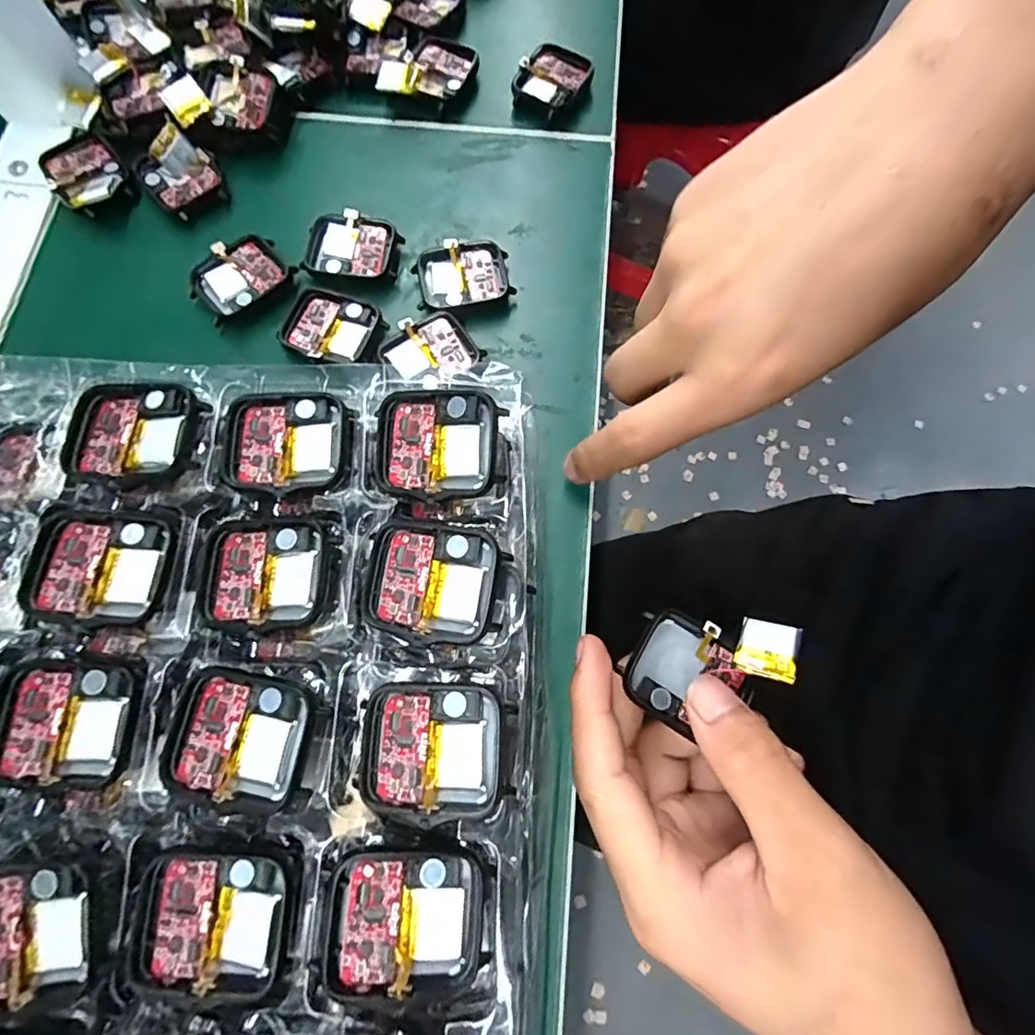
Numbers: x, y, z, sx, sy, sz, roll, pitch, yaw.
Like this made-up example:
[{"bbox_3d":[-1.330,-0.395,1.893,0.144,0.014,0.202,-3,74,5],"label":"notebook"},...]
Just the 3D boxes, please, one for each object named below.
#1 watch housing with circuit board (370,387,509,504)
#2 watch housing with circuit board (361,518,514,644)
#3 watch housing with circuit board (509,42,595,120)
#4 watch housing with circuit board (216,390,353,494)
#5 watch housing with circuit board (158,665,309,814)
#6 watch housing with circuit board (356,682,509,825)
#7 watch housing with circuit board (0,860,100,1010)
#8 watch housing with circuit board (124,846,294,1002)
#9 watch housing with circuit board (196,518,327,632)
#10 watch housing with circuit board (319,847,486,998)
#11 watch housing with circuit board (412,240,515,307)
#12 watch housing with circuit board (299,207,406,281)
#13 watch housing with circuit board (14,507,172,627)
[{"bbox_3d":[-0.029,-0.026,0.185,0.045,0.006,0.038,3,91,9],"label":"watch housing with circuit board"},{"bbox_3d":[-0.028,0.021,0.174,0.043,0.007,0.037,10,75,3],"label":"watch housing with circuit board"},{"bbox_3d":[0.019,-0.251,0.304,0.038,0.013,0.044,29,76,8],"label":"watch housing with circuit board"},{"bbox_3d":[-0.085,-0.028,0.192,0.044,0.006,0.037,1,74,0],"label":"watch housing with circuit board"},{"bbox_3d":[-0.087,0.067,0.162,0.041,0.005,0.037,11,75,3],"label":"watch housing with circuit board"},{"bbox_3d":[-0.026,0.070,0.161,0.043,0.007,0.037,4,74,1],"label":"watch housing with circuit board"},{"bbox_3d":[-0.140,0.116,0.148,0.042,0.009,0.035,-12,75,-3],"label":"watch housing with circuit board"},{"bbox_3d":[-0.089,0.117,0.154,0.043,0.006,0.037,5,74,2],"label":"watch housing with circuit board"},{"bbox_3d":[-0.086,0.019,0.180,0.042,0.005,0.037,3,74,1],"label":"watch housing with circuit board"},{"bbox_3d":[-0.032,0.115,0.154,0.043,0.013,0.035,4,74,2],"label":"watch housing with circuit board"},{"bbox_3d":[-0.027,-0.121,0.268,0.046,0.013,0.035,-4,74,-1],"label":"watch housing with circuit board"},{"bbox_3d":[-0.084,-0.137,0.270,0.046,0.010,0.036,7,74,2],"label":"watch housing with circuit board"},{"bbox_3d":[-0.143,0.016,0.180,0.043,0.006,0.037,7,74,2],"label":"watch housing with circuit board"}]

